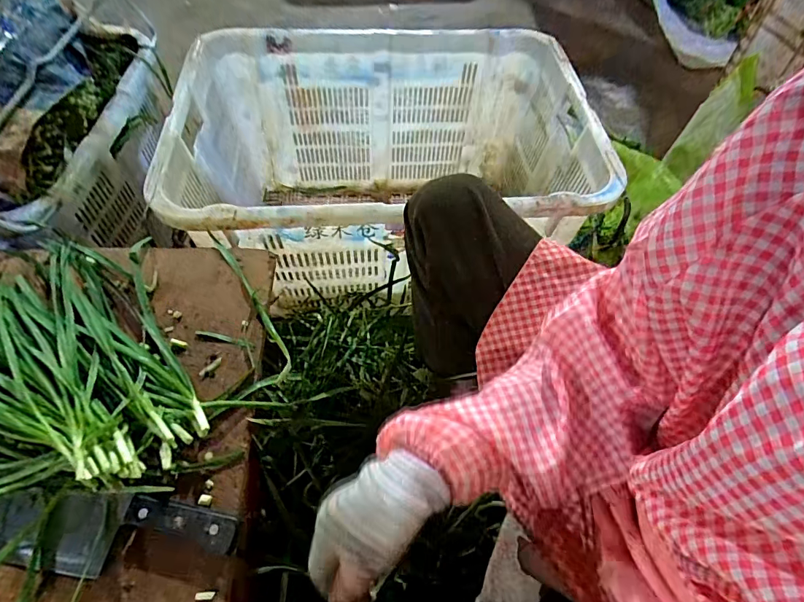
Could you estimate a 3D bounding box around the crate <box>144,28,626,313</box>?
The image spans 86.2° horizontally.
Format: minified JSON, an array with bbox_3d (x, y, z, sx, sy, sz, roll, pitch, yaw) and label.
[{"bbox_3d":[-0.017,-0.245,0.854,0.683,0.361,0.545,1,58,-3],"label":"crate"}]

